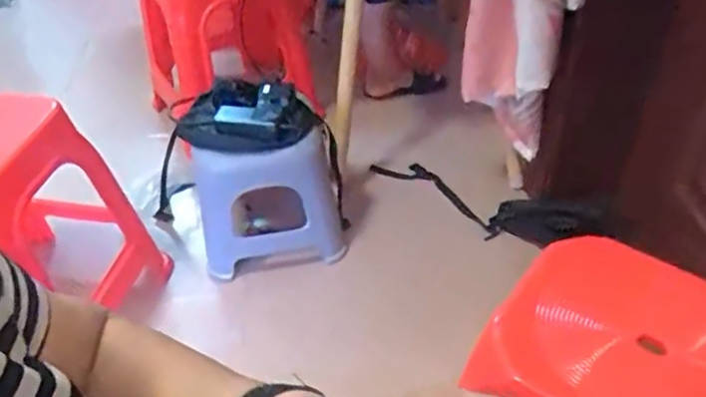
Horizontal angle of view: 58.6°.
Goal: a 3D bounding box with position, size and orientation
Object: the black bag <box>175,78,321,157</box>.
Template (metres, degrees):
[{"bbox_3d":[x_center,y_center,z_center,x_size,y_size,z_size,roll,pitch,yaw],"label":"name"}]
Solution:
[{"bbox_3d":[-0.218,-0.167,1.256,0.271,0.077,0.156,8,44,14],"label":"black bag"}]

